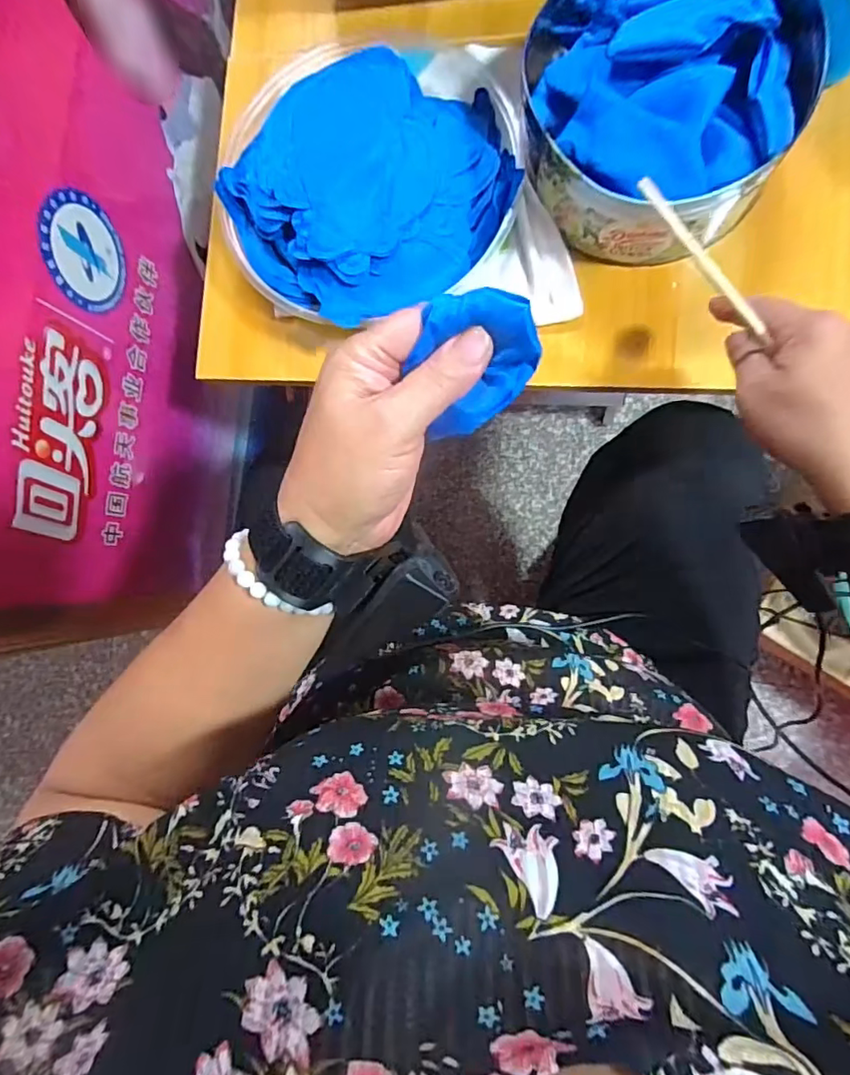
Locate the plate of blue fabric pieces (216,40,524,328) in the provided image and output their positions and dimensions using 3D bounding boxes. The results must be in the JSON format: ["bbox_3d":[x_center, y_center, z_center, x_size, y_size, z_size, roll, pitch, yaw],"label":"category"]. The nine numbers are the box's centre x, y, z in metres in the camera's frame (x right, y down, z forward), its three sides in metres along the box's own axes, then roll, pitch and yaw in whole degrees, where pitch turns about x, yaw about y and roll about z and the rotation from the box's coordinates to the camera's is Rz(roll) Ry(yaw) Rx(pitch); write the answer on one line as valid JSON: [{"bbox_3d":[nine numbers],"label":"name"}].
[{"bbox_3d":[-0.043,-0.277,0.422,0.228,0.049,0.207,-20,84,7],"label":"plate of blue fabric pieces"}]

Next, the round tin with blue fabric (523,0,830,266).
[{"bbox_3d":[0.161,-0.310,0.374,0.184,0.073,0.190,0,87,9],"label":"round tin with blue fabric"}]

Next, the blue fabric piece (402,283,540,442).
[{"bbox_3d":[0.021,-0.078,0.237,0.056,0.023,0.052,0,87,9],"label":"blue fabric piece"}]

